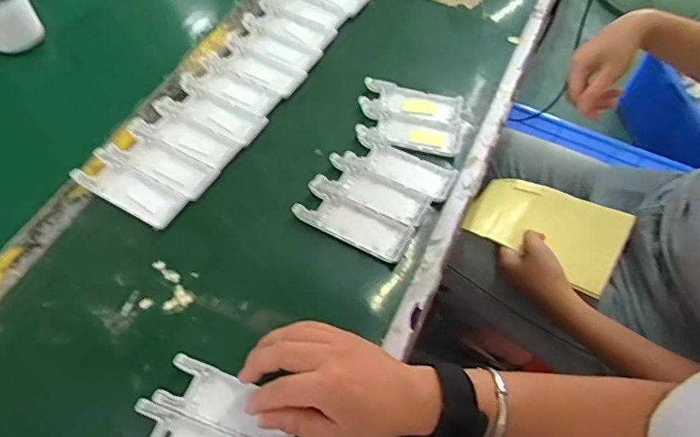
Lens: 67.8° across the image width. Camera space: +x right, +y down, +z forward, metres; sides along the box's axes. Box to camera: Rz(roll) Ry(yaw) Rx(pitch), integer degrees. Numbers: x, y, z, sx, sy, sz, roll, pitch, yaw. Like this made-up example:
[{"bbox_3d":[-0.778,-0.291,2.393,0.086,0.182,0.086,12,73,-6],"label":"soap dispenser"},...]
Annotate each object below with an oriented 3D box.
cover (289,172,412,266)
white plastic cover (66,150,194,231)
[{"bbox_3d":[0.003,0.001,0.473,0.103,0.012,0.044,27,61,15],"label":"cover"},{"bbox_3d":[-0.202,-0.029,0.480,0.101,0.011,0.040,27,61,14],"label":"white plastic cover"}]

